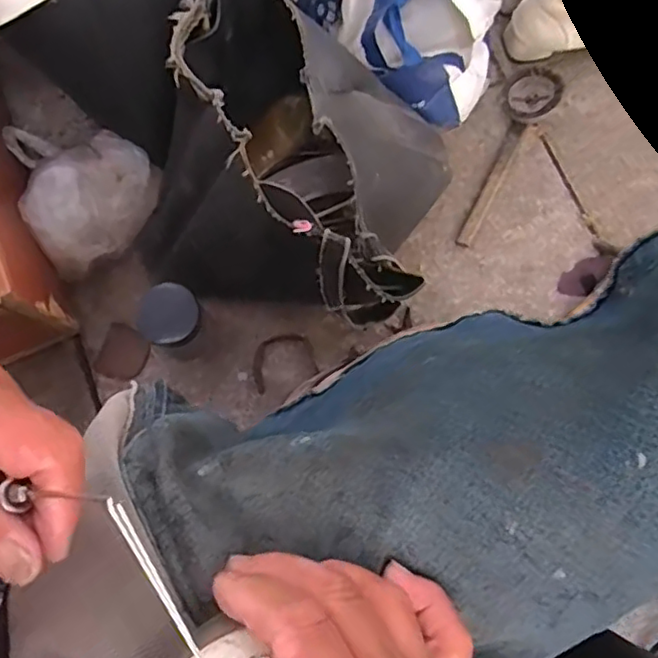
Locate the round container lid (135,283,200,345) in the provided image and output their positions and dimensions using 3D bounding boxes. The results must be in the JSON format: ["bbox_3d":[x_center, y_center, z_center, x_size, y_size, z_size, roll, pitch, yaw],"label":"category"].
[{"bbox_3d":[-0.160,-0.015,0.614,0.061,0.012,0.057,0,78,1],"label":"round container lid"}]

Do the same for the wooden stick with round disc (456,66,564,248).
[{"bbox_3d":[0.207,-0.200,0.723,0.059,0.035,0.230,23,79,6],"label":"wooden stick with round disc"}]

